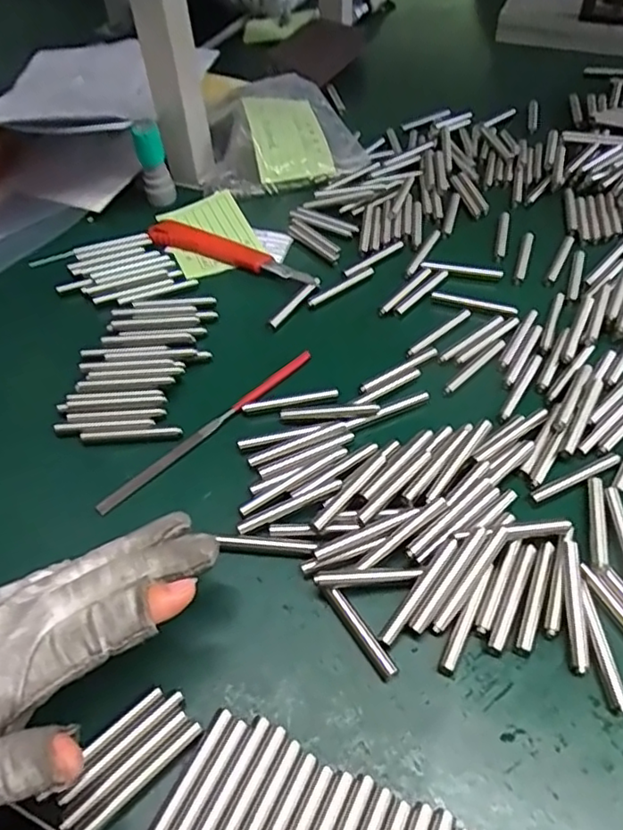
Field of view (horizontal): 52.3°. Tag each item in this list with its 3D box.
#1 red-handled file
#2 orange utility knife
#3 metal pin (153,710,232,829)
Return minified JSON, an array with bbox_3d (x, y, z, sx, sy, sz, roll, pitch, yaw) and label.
[{"bbox_3d":[-0.059,0.006,0.379,0.160,0.006,0.007,-38,57,-26],"label":"red-handled file"},{"bbox_3d":[-0.061,-0.121,0.476,0.141,0.015,0.020,24,55,22],"label":"orange utility knife"},{"bbox_3d":[-0.049,0.144,0.250,0.005,0.004,0.057,21,53,20],"label":"metal pin"}]

